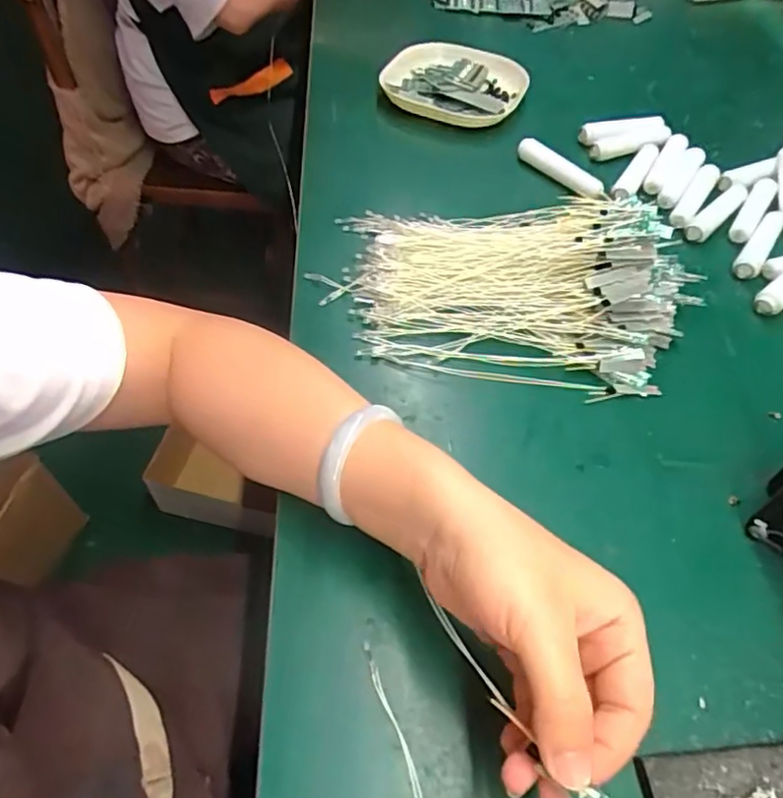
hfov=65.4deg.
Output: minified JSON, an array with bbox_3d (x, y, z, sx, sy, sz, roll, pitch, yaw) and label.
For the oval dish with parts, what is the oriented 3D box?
[{"bbox_3d":[0.065,-0.330,0.638,0.139,0.024,0.126,21,55,13],"label":"oval dish with parts"}]

